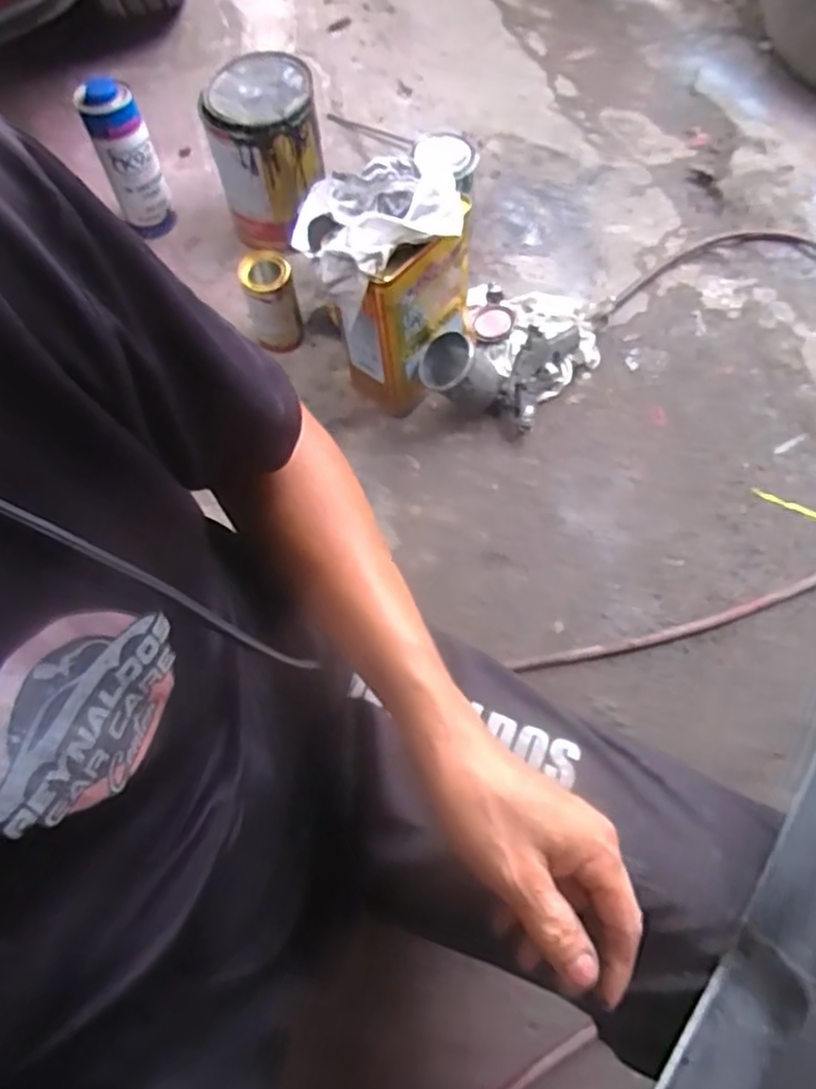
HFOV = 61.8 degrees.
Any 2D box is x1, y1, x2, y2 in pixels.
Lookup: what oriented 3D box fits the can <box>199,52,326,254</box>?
[{"bbox_3d":[-0.208,-0.583,1.050,0.155,0.227,0.169,-1,67,2],"label":"can"}]

